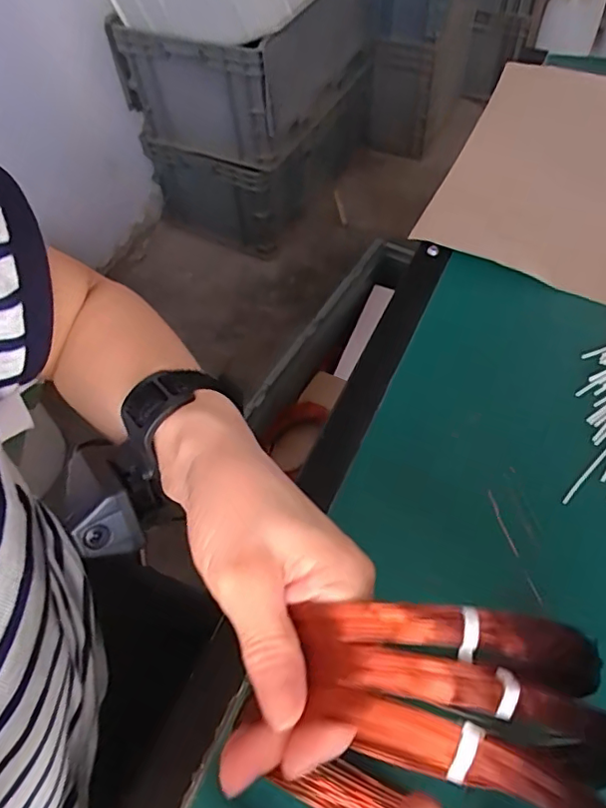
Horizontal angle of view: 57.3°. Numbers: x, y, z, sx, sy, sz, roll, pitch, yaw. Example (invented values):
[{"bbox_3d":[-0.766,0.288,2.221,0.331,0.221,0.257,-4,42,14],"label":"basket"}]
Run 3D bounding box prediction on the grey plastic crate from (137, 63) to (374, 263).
[{"bbox_3d":[-0.085,-0.750,1.662,0.403,0.311,0.624,27,63,21],"label":"grey plastic crate"}]

